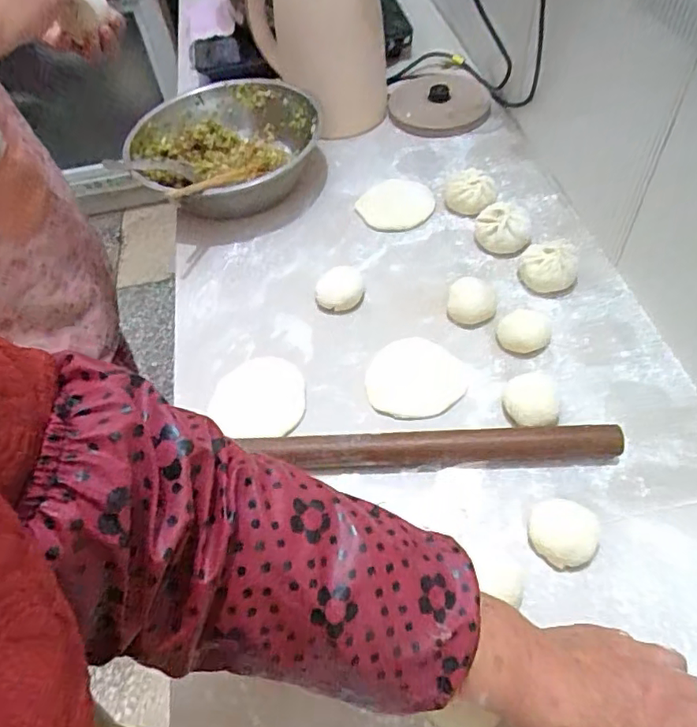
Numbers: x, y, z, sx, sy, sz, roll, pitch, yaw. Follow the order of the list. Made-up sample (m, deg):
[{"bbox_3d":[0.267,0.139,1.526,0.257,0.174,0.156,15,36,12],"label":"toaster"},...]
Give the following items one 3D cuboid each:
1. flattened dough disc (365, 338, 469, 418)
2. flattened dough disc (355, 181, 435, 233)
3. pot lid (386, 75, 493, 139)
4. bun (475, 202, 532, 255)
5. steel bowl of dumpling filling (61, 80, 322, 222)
[{"bbox_3d":[0.069,0.016,0.589,0.096,0.007,0.099,-3,53,4],"label":"flattened dough disc"},{"bbox_3d":[0.062,-0.216,0.767,0.105,0.008,0.100,-3,53,4],"label":"flattened dough disc"},{"bbox_3d":[0.142,-0.420,0.892,0.158,0.039,0.176,1,54,6],"label":"pot lid"},{"bbox_3d":[0.187,-0.162,0.687,0.064,0.042,0.051,11,56,13],"label":"bun"},{"bbox_3d":[-0.182,-0.299,0.805,0.255,0.080,0.247,-3,53,4],"label":"steel bowl of dumpling filling"}]

